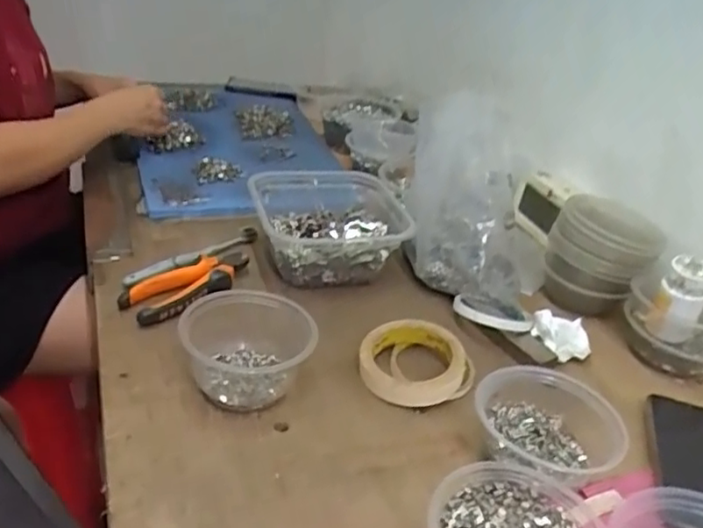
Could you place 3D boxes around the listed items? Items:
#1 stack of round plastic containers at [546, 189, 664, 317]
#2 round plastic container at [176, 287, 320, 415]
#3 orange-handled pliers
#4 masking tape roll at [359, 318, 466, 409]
[{"bbox_3d":[0.293,-0.012,0.737,0.097,0.103,0.110,-23,43,-40],"label":"stack of round plastic containers"},{"bbox_3d":[-0.093,0.076,0.567,0.114,0.063,0.114,6,32,-3],"label":"round plastic container"},{"bbox_3d":[-0.166,0.020,0.664,0.064,0.024,0.144,30,38,32],"label":"orange-handled pliers"},{"bbox_3d":[0.058,0.089,0.599,0.095,0.034,0.095,6,32,-3],"label":"masking tape roll"}]

